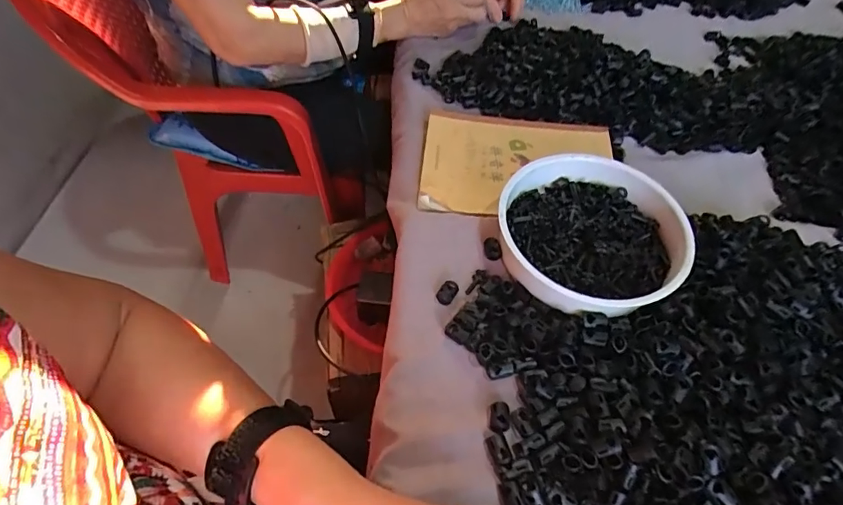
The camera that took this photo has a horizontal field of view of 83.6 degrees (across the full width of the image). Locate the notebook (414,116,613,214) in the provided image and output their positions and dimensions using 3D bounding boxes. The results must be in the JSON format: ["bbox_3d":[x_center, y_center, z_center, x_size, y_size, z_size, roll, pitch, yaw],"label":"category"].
[{"bbox_3d":[0.105,-0.093,0.510,0.201,0.012,0.145,7,55,3],"label":"notebook"}]

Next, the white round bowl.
[{"bbox_3d":[0.153,-0.015,0.428,0.159,0.047,0.155,1,55,-1],"label":"white round bowl"}]

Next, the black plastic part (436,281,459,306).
[{"bbox_3d":[0.023,0.035,0.407,0.015,0.006,0.021,28,59,17],"label":"black plastic part"}]

